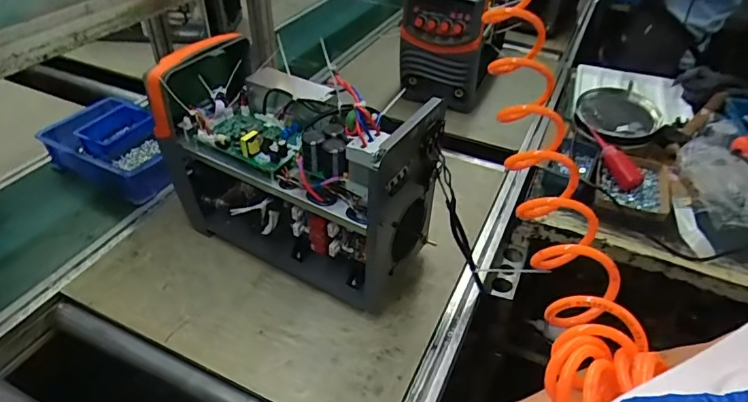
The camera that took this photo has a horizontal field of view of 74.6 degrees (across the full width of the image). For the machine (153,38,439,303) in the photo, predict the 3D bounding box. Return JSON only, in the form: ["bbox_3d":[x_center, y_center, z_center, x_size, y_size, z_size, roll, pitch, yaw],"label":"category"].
[{"bbox_3d":[-0.127,-0.045,0.821,0.421,0.340,0.172,22,44,22],"label":"machine"}]

